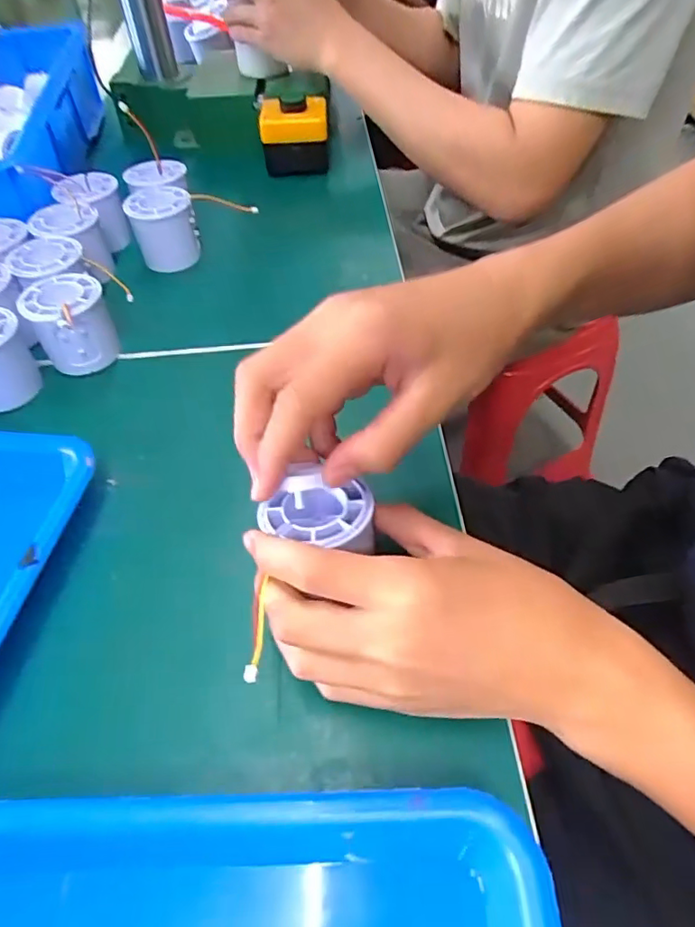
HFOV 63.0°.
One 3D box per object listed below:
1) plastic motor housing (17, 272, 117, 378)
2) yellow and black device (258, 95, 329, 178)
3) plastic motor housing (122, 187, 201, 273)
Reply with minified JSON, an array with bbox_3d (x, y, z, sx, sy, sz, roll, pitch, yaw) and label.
[{"bbox_3d":[-0.201,-0.103,0.414,0.052,0.051,0.056,-28,55,-18],"label":"plastic motor housing"},{"bbox_3d":[-0.057,-0.364,0.623,0.072,0.061,0.072,-3,51,1],"label":"yellow and black device"},{"bbox_3d":[-0.161,-0.205,0.507,0.055,0.061,0.054,-19,52,-12],"label":"plastic motor housing"}]

